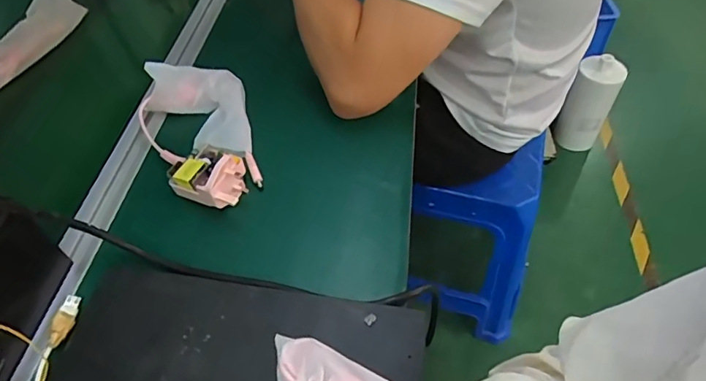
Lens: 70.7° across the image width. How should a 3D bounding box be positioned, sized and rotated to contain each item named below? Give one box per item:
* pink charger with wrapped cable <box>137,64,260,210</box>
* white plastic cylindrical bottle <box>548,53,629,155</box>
[{"bbox_3d":[-0.172,-0.061,0.555,0.120,0.050,0.224,-16,53,-9],"label":"pink charger with wrapped cable"},{"bbox_3d":[0.666,-0.233,1.416,0.110,0.297,0.117,-1,52,2],"label":"white plastic cylindrical bottle"}]

